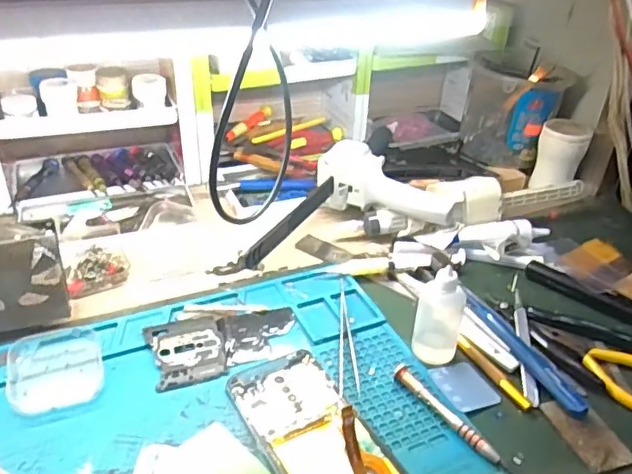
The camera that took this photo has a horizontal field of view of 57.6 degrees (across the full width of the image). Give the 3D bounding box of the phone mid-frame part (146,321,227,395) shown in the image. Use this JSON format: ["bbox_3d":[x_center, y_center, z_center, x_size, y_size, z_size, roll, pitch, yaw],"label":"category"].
[{"bbox_3d":[-0.100,0.088,0.452,0.056,0.004,0.065,-10,36,-19],"label":"phone mid-frame part"}]

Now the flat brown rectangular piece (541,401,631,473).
[{"bbox_3d":[0.191,0.138,0.405,0.036,0.004,0.061,-9,33,-11],"label":"flat brown rectangular piece"}]

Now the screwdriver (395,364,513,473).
[{"bbox_3d":[0.098,0.129,0.403,0.012,0.012,0.114,-23,42,-33],"label":"screwdriver"}]

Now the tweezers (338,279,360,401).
[{"bbox_3d":[0.026,0.077,0.474,0.015,0.010,0.139,4,36,0],"label":"tweezers"}]

